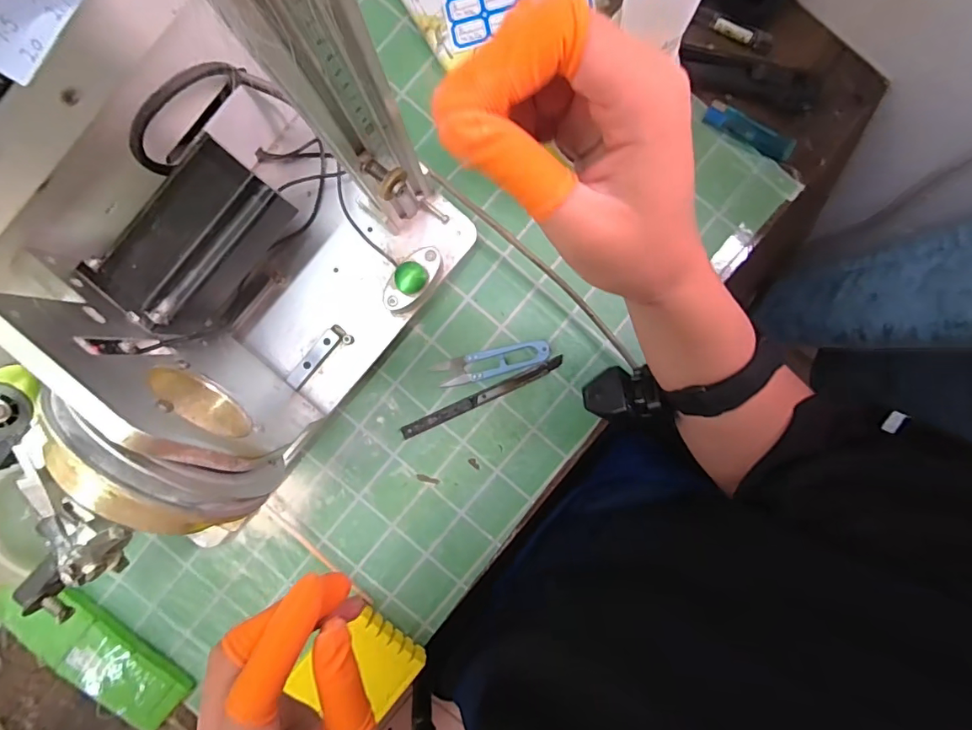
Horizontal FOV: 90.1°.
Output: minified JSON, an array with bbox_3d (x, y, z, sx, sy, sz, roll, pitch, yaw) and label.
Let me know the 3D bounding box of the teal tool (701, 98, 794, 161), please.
[{"bbox_3d":[0.216,-0.191,0.396,0.076,0.011,0.017,29,92,-1],"label":"teal tool"}]

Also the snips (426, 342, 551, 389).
[{"bbox_3d":[0.005,-0.001,0.410,0.097,0.011,0.023,-14,92,0],"label":"snips"}]

